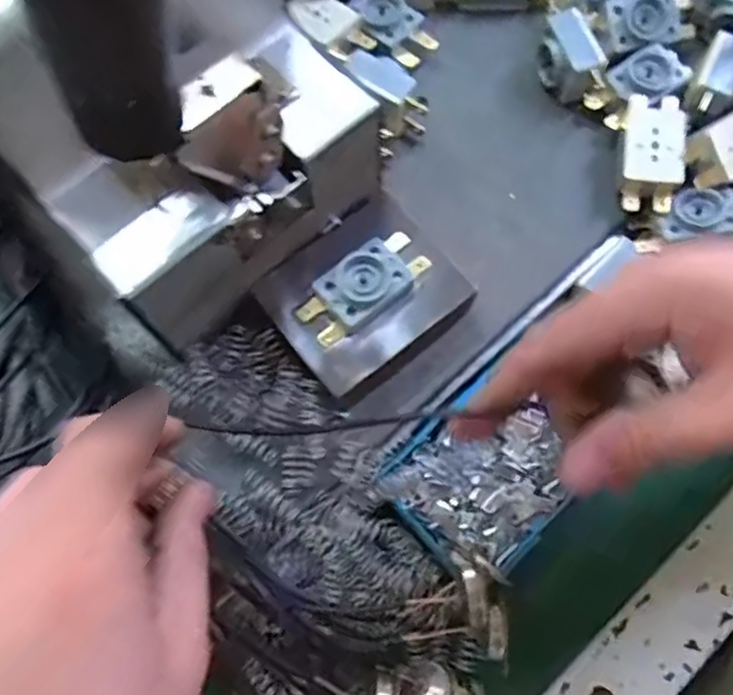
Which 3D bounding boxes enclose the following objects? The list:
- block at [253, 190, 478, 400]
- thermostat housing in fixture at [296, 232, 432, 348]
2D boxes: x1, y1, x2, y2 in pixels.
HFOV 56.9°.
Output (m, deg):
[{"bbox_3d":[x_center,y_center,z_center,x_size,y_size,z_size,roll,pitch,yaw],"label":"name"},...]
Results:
[{"bbox_3d":[-0.002,-0.023,0.313,0.078,0.027,0.071,-38,77,-12],"label":"block"},{"bbox_3d":[0.000,-0.027,0.297,0.059,0.015,0.027,-36,76,-12],"label":"thermostat housing in fixture"}]

